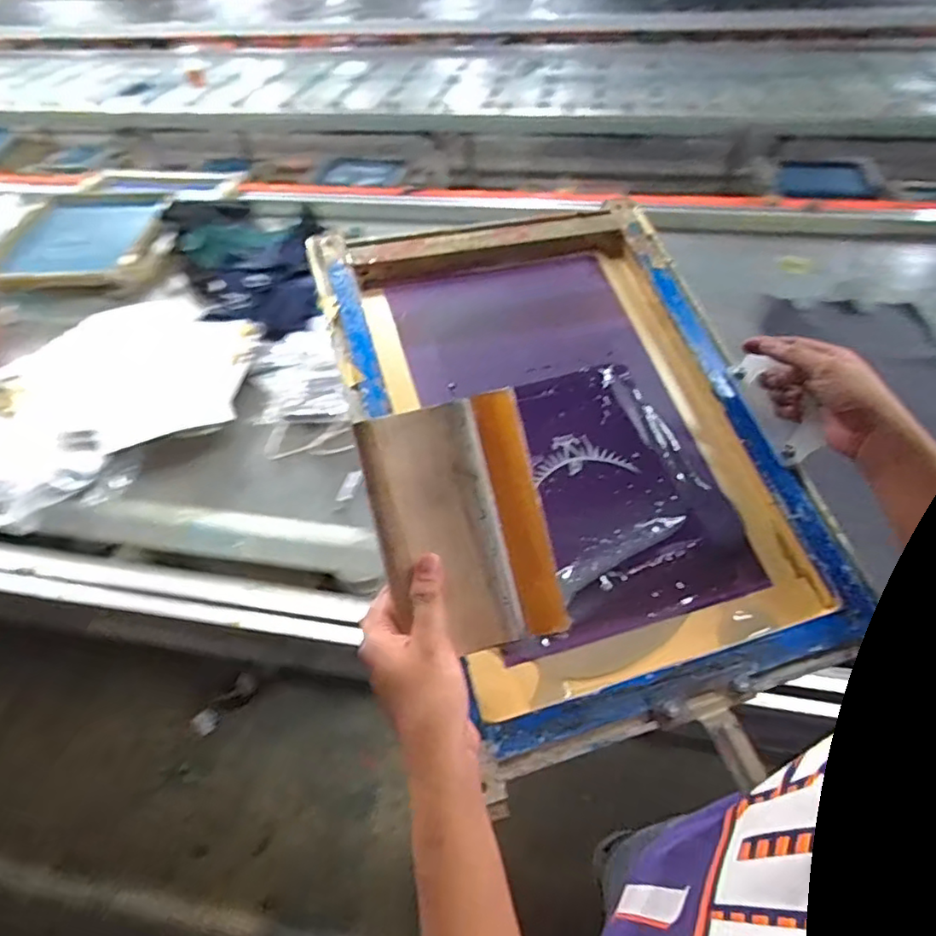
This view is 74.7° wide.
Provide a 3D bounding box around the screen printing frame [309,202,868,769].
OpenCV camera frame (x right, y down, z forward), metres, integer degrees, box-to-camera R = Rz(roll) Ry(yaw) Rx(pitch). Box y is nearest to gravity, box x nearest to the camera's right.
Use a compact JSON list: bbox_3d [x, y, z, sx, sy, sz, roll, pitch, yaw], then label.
[{"bbox_3d":[0.093,-0.041,0.585,0.365,0.041,0.525,-13,66,-12],"label":"screen printing frame"}]

